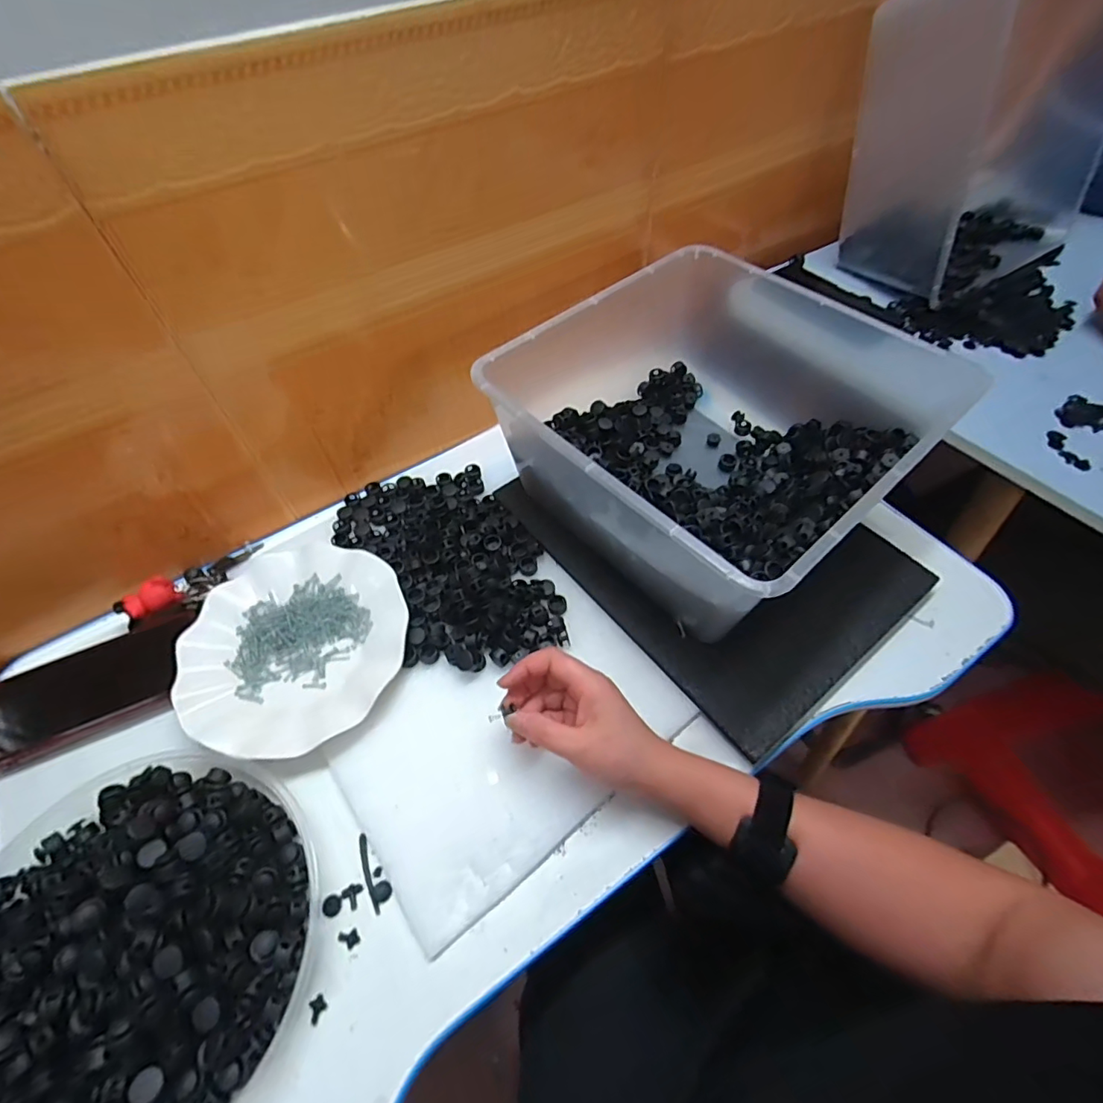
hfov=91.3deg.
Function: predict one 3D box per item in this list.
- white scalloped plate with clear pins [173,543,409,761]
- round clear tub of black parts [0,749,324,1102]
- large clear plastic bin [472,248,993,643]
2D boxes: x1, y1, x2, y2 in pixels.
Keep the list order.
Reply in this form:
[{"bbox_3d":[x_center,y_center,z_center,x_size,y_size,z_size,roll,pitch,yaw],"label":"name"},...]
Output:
[{"bbox_3d":[-0.215,0.077,0.454,0.179,0.019,0.177,-1,55,1],"label":"white scalloped plate with clear pins"},{"bbox_3d":[-0.266,0.250,0.336,0.222,0.051,0.229,-1,55,1],"label":"round clear tub of black parts"},{"bbox_3d":[0.133,-0.109,0.490,0.309,0.146,0.317,-39,63,-22],"label":"large clear plastic bin"}]

